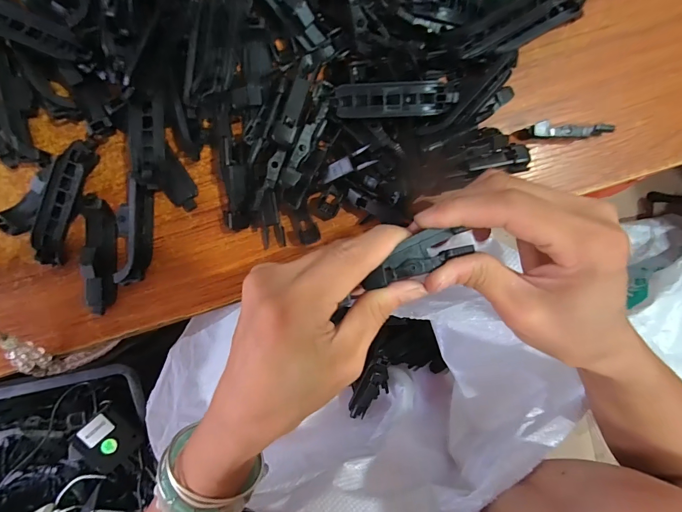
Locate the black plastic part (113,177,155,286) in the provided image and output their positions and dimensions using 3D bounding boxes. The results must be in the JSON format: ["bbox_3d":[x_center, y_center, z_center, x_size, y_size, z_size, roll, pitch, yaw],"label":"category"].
[{"bbox_3d":[-0.133,-0.014,0.225,0.018,0.020,0.065,11,94,-3],"label":"black plastic part"}]

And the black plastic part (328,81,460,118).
[{"bbox_3d":[0.032,-0.093,0.210,0.072,0.013,0.018,-1,95,-2],"label":"black plastic part"}]

